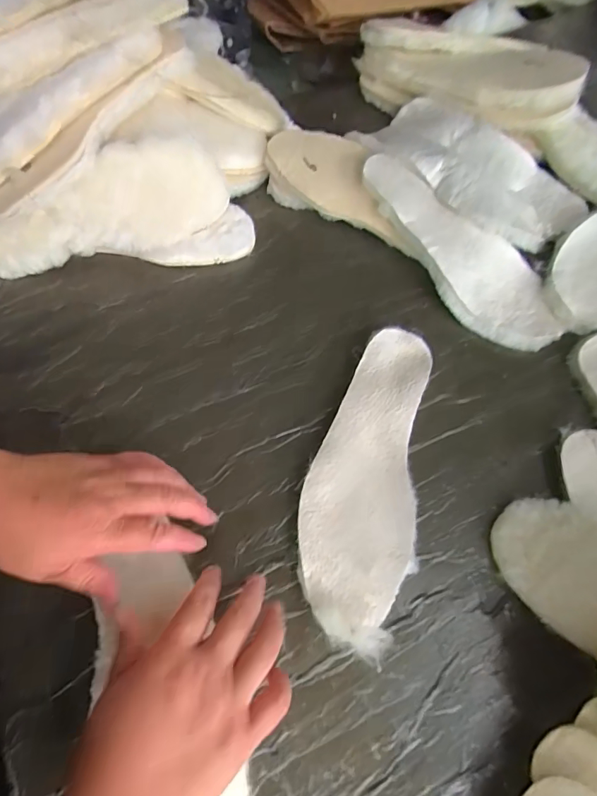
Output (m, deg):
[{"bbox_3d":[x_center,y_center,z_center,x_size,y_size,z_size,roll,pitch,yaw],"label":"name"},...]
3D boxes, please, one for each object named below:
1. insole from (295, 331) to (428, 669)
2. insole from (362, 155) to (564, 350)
[{"bbox_3d":[0.060,0.062,0.388,0.091,0.025,0.278,13,64,5],"label":"insole"},{"bbox_3d":[0.165,-0.157,0.473,0.265,0.020,0.099,39,79,6],"label":"insole"}]

